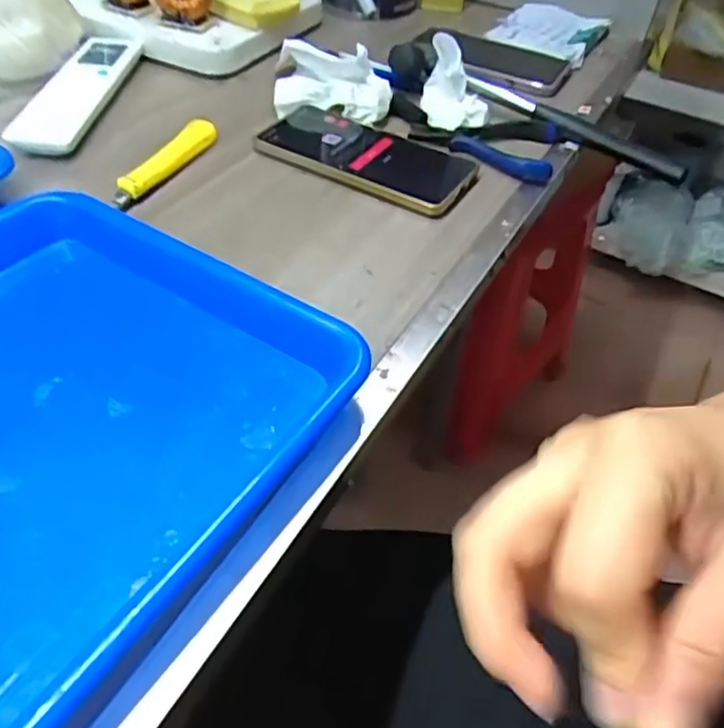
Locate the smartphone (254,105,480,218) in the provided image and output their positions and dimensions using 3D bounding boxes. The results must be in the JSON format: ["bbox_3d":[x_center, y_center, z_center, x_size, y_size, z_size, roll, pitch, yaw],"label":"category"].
[{"bbox_3d":[0.000,-0.166,0.503,0.174,0.016,0.090,25,49,16],"label":"smartphone"}]

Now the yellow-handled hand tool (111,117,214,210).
[{"bbox_3d":[-0.144,-0.148,0.472,0.020,0.019,0.113,21,48,14],"label":"yellow-handled hand tool"}]

